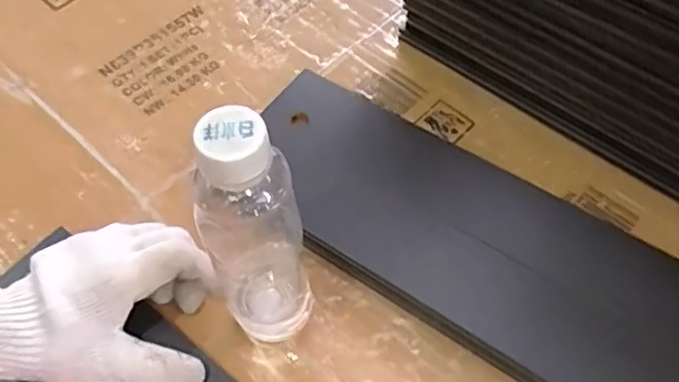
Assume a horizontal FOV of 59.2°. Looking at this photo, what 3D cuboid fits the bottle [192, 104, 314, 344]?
[{"bbox_3d":[-0.048,0.030,0.334,0.056,0.185,0.053,-17,60,-9],"label":"bottle"}]

